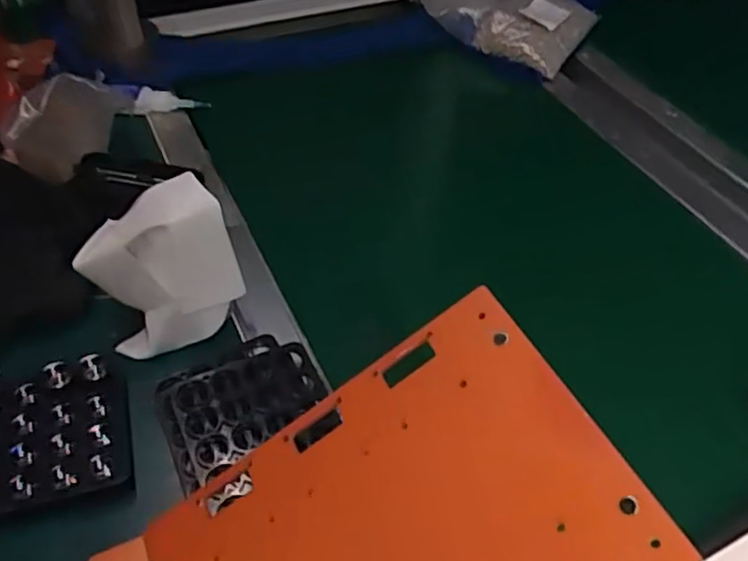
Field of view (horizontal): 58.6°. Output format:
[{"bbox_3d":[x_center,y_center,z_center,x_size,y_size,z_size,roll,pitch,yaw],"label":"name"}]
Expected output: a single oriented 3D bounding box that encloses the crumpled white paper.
[{"bbox_3d":[-0.157,-0.010,0.488,0.100,0.113,0.076,-19,50,-18],"label":"crumpled white paper"}]

